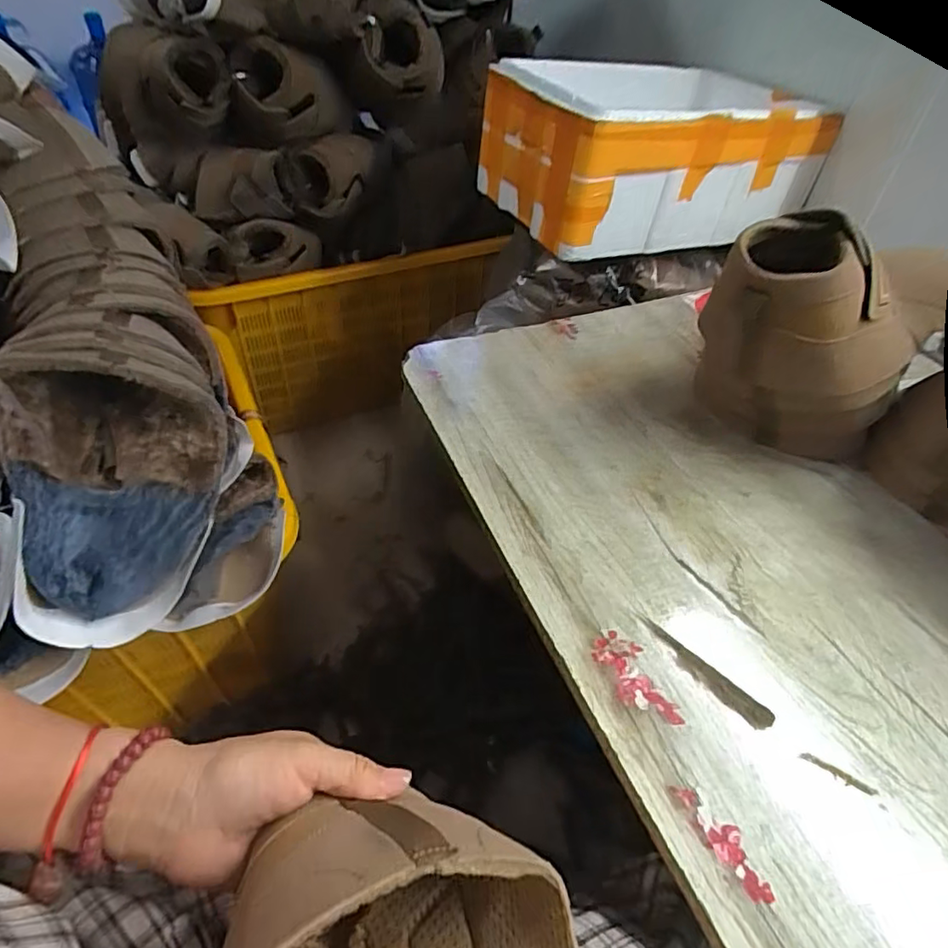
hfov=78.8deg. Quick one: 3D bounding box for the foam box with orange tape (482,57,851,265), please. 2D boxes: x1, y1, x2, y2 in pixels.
[{"bbox_3d":[0.237,-0.454,0.807,0.418,0.157,0.296,-18,51,-22],"label":"foam box with orange tape"}]

